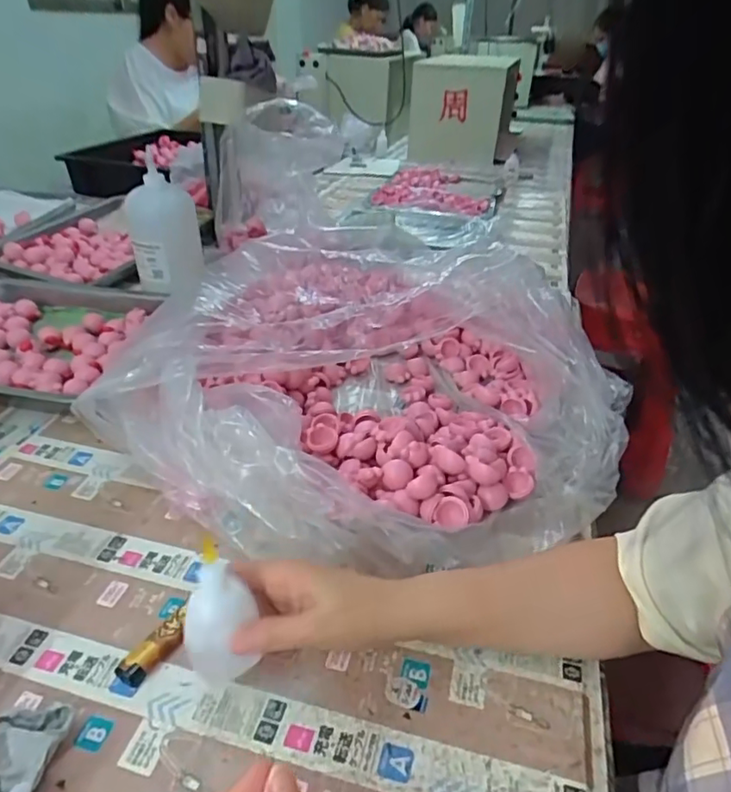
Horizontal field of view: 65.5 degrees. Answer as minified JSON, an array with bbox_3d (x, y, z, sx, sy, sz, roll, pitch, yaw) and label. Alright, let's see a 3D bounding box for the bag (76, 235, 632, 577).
[{"bbox_3d":[0.014,-0.033,0.647,0.498,0.131,0.497,5,33,5],"label":"bag"}]

